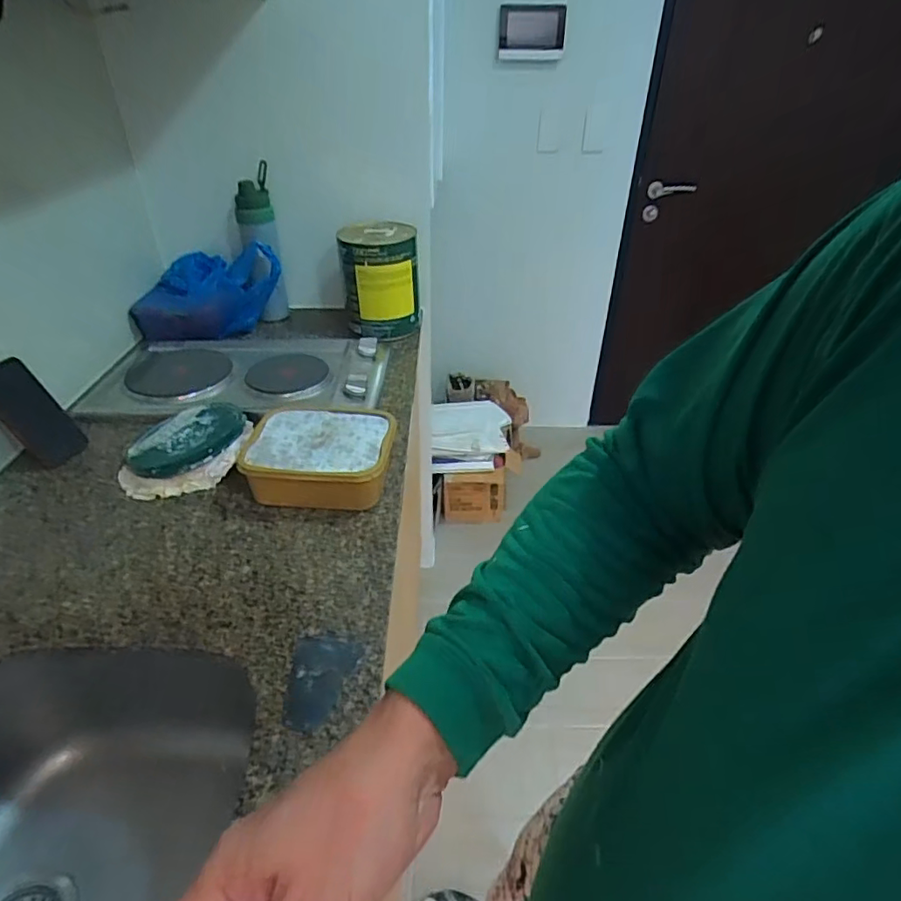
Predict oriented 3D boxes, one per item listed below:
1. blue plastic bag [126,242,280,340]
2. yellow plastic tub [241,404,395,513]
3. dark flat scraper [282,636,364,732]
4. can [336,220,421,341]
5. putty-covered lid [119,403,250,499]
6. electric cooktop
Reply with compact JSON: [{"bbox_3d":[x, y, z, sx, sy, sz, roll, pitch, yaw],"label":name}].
[{"bbox_3d":[-0.504,-0.333,1.185,0.288,0.153,0.185,10,37,13],"label":"blue plastic bag"},{"bbox_3d":[-0.185,0.008,0.815,0.202,0.070,0.159,3,36,3],"label":"yellow plastic tub"},{"bbox_3d":[-0.133,0.230,0.565,0.068,0.004,0.098,6,36,7],"label":"dark flat scraper"},{"bbox_3d":[-0.147,-0.359,1.202,0.159,0.212,0.133,-2,36,-4],"label":"can"},{"bbox_3d":[-0.396,-0.014,0.850,0.174,0.052,0.192,-2,36,-5],"label":"putty-covered lid"},{"bbox_3d":[-0.388,-0.164,1.064,0.512,0.036,0.303,0,36,-1],"label":"electric cooktop"}]

